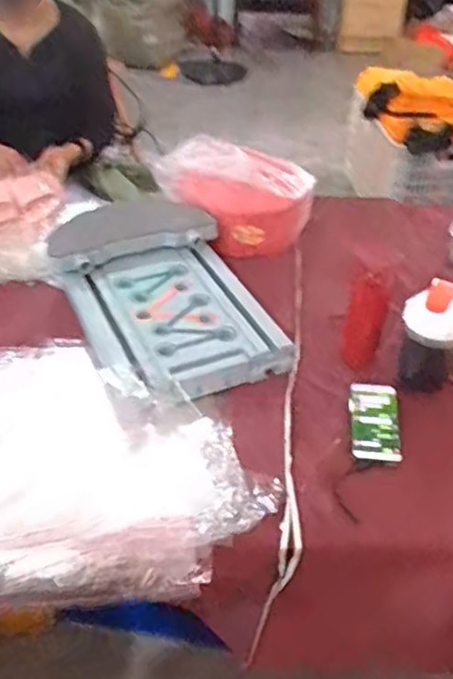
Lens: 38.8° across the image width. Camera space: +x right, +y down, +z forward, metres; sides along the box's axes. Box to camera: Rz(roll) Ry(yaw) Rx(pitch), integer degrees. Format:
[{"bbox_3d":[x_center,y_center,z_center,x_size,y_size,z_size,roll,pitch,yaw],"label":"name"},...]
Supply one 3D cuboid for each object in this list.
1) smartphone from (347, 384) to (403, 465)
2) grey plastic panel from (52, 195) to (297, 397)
[{"bbox_3d":[0.239,0.128,1.034,0.077,0.015,0.172,6,41,6],"label":"smartphone"},{"bbox_3d":[-0.126,-0.090,1.198,0.320,0.112,0.495,-16,43,-19],"label":"grey plastic panel"}]

